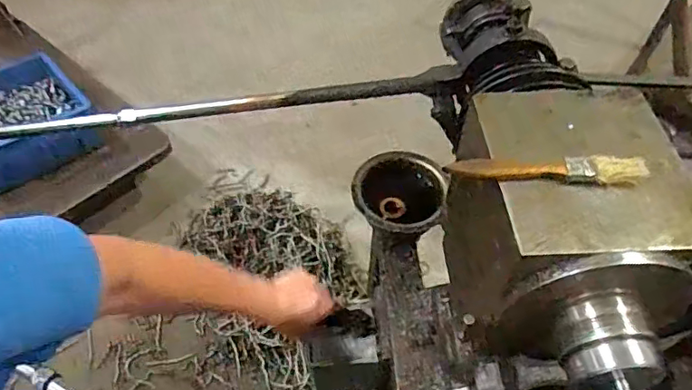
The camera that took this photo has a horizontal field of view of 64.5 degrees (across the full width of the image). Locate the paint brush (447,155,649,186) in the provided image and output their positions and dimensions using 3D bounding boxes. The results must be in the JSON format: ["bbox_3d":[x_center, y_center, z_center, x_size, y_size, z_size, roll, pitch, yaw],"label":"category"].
[{"bbox_3d":[0.157,-0.020,0.429,0.146,0.018,0.022,4,51,1],"label":"paint brush"}]

